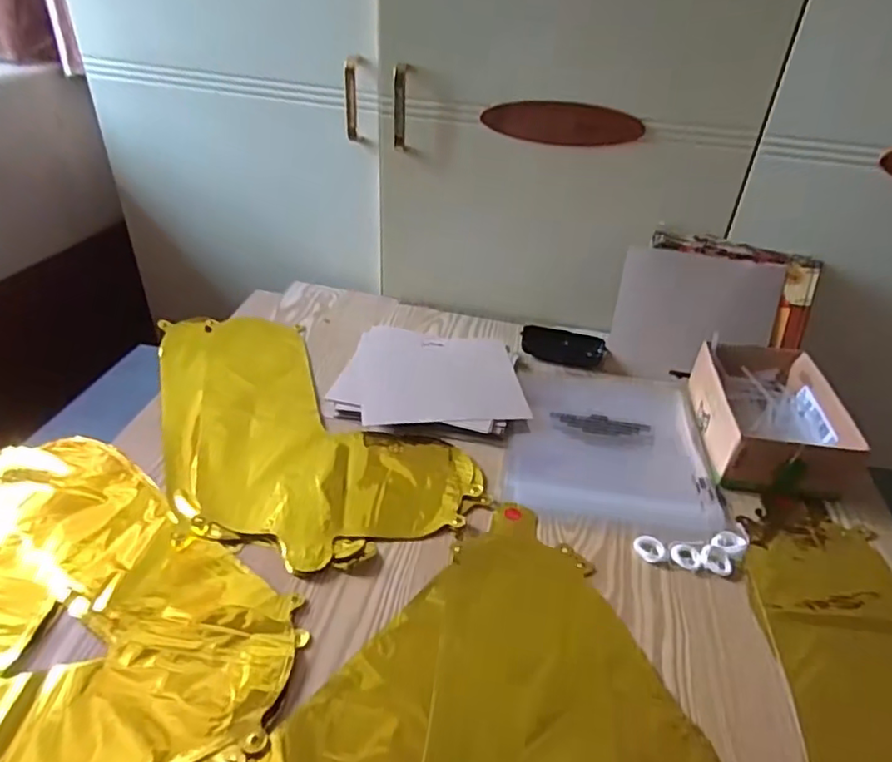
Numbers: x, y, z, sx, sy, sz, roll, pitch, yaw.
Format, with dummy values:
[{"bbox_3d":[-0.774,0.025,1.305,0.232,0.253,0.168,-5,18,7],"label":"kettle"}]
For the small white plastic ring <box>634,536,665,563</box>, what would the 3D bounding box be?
[{"bbox_3d":[0.183,0.152,0.539,0.028,0.008,0.022,28,43,30],"label":"small white plastic ring"}]

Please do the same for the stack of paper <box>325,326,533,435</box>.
[{"bbox_3d":[-0.013,-0.004,0.725,0.215,0.016,0.173,7,36,5],"label":"stack of paper"}]

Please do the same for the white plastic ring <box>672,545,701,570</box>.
[{"bbox_3d":[0.215,0.158,0.536,0.026,0.006,0.023,28,43,30],"label":"white plastic ring"}]

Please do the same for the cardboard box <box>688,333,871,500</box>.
[{"bbox_3d":[0.357,0.033,0.664,0.137,0.064,0.205,8,36,6],"label":"cardboard box"}]

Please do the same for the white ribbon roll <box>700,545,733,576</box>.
[{"bbox_3d":[0.241,0.159,0.531,0.027,0.008,0.024,17,38,18],"label":"white ribbon roll"}]

